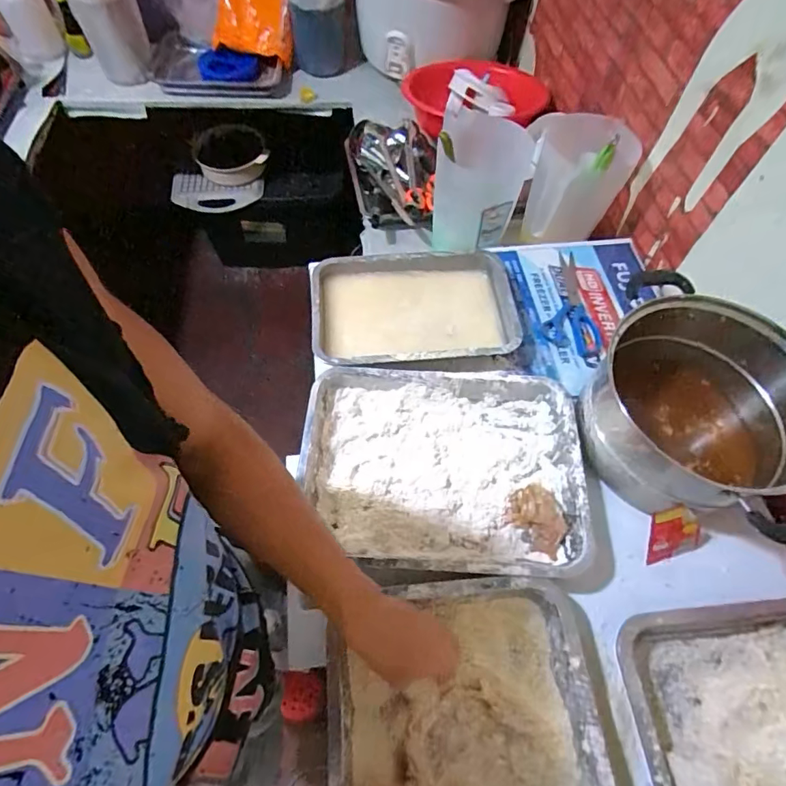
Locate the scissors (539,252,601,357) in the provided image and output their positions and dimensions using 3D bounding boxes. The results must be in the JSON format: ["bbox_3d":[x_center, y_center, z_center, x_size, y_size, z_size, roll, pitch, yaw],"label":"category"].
[{"bbox_3d":[0.302,-0.150,0.779,0.088,0.014,0.204,18,61,8],"label":"scissors"}]

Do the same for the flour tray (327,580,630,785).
[{"bbox_3d":[0.090,0.371,0.460,0.293,0.058,0.337,-3,60,-4],"label":"flour tray"}]

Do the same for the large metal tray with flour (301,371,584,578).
[{"bbox_3d":[0.058,0.093,0.614,0.344,0.052,0.255,5,60,0],"label":"large metal tray with flour"}]

